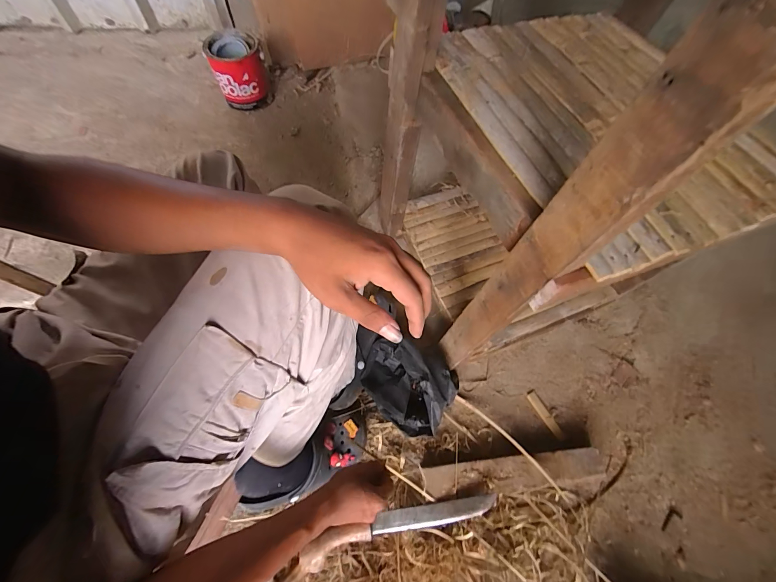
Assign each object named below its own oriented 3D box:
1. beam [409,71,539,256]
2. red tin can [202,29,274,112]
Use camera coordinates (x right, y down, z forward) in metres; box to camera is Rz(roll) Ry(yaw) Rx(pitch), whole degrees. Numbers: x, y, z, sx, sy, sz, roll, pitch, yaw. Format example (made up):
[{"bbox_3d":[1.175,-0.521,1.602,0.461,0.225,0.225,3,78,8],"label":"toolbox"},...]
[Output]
[{"bbox_3d":[0.109,-0.179,0.441,0.030,0.065,0.275,-20,68,-14],"label":"beam"},{"bbox_3d":[-0.452,-0.667,1.015,0.155,0.165,0.128,-12,67,-8],"label":"red tin can"}]

